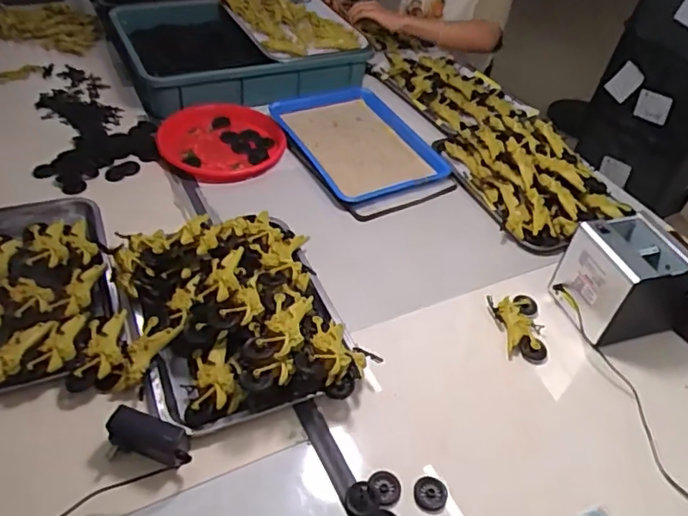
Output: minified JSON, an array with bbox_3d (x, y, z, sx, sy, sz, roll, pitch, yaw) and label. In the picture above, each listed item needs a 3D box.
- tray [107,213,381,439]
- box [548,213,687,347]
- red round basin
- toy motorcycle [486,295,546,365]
[{"bbox_3d":[-0.144,0.062,0.759,0.273,0.075,0.306,-12,47,-20],"label":"tray"},{"bbox_3d":[0.423,0.029,0.849,0.158,0.138,0.126,-7,46,-15],"label":"box"},{"bbox_3d":[-0.235,-0.231,1.093,0.233,0.048,0.216,-11,47,-19],"label":"red round basin"},{"bbox_3d":[0.266,0.105,0.848,0.078,0.032,0.111,-1,44,-10],"label":"toy motorcycle"}]

